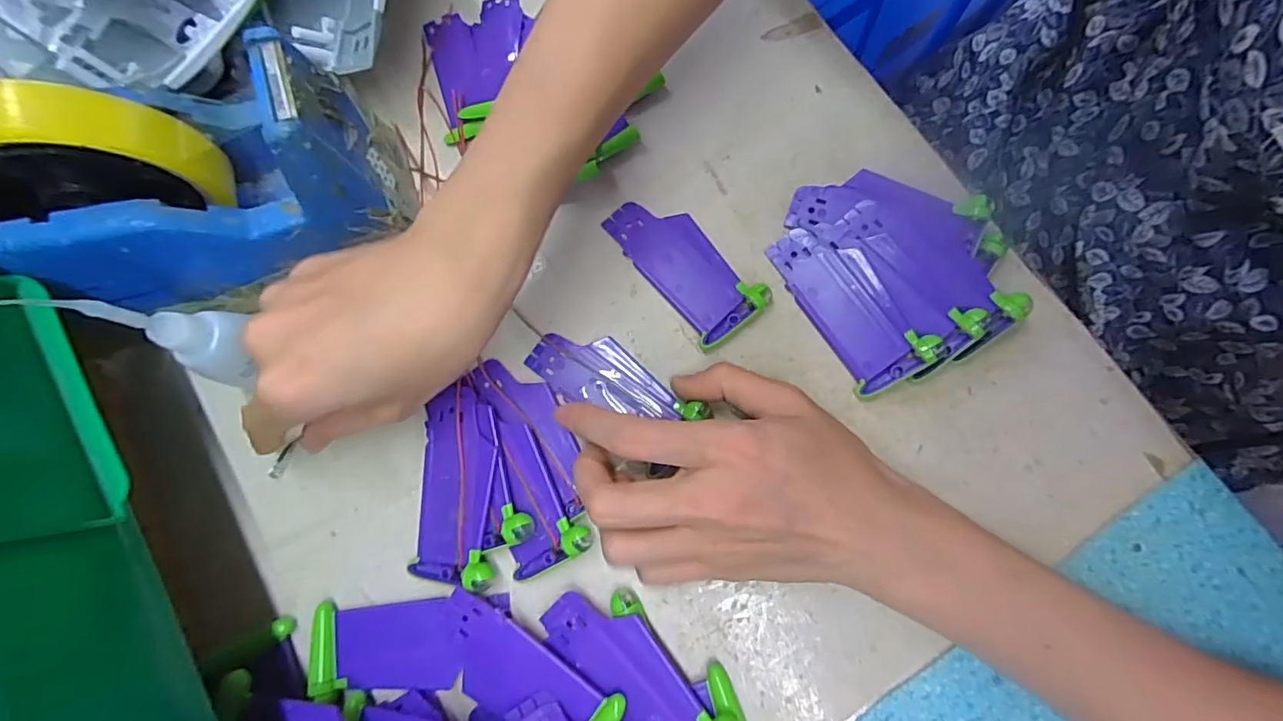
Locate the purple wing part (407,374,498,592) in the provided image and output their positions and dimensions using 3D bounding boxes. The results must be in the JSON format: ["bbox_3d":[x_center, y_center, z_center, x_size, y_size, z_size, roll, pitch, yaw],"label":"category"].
[{"bbox_3d":[-0.087,0.057,0.265,0.038,0.009,0.091,2,77,4],"label":"purple wing part"}]

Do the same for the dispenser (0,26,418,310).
[{"bbox_3d":[-0.214,-0.076,0.246,0.205,0.111,0.075,-15,77,-15],"label":"dispenser"}]

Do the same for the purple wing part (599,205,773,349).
[{"bbox_3d":[0.022,-0.051,0.287,0.039,0.011,0.089,-38,78,-5],"label":"purple wing part"}]

